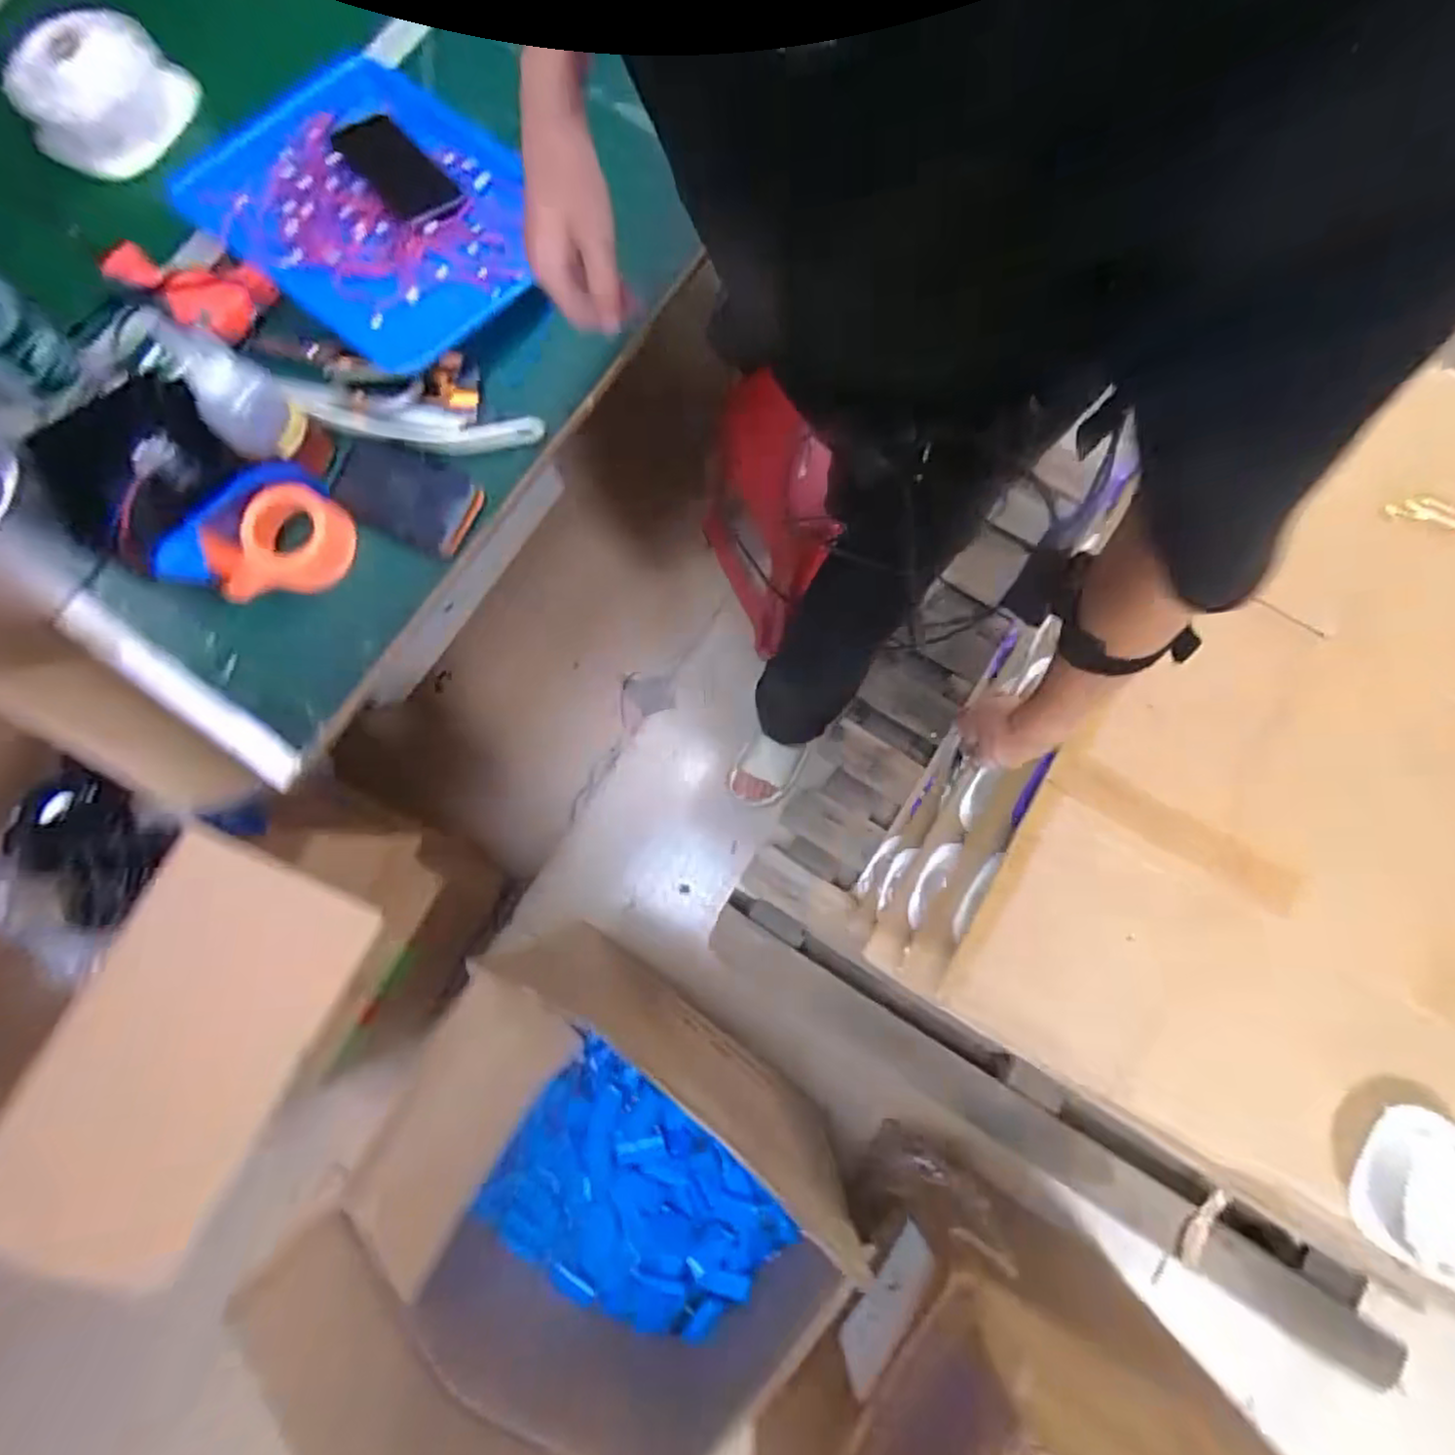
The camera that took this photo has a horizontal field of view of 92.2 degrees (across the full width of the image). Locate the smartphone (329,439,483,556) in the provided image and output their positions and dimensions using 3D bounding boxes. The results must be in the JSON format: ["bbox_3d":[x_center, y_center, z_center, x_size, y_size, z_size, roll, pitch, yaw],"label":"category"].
[{"bbox_3d":[-0.290,-0.210,0.626,0.129,0.017,0.073,23,81,4],"label":"smartphone"}]

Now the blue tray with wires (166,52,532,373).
[{"bbox_3d":[-0.338,-0.502,0.667,0.334,0.028,0.249,40,82,7],"label":"blue tray with wires"}]

